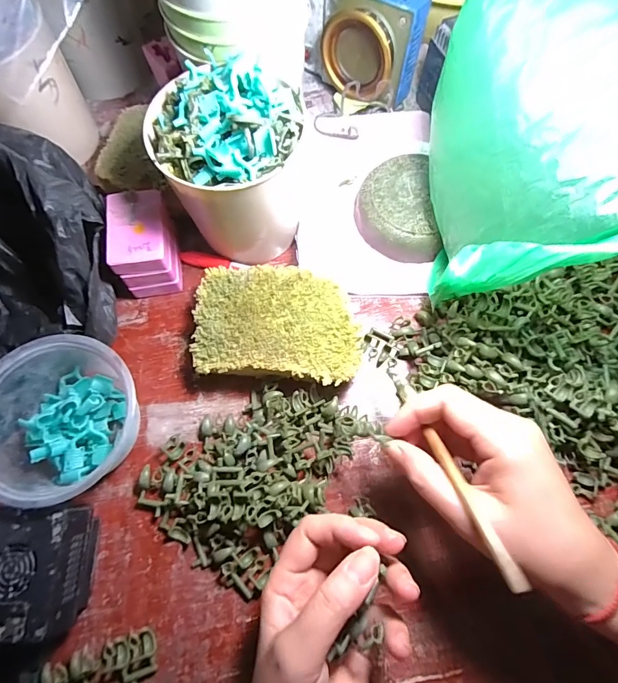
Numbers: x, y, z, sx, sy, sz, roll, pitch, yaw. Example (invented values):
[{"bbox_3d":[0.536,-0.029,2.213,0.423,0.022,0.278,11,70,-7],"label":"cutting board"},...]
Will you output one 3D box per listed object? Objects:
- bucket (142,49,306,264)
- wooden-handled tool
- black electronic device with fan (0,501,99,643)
[{"bbox_3d":[-0.055,-0.132,0.326,0.108,0.140,0.103,-1,70,2],"label":"bucket"},{"bbox_3d":[0.079,0.067,0.241,0.013,0.006,0.152,-14,43,-3],"label":"wooden-handled tool"},{"bbox_3d":[-0.195,0.153,0.276,0.073,0.050,0.073,-2,70,1],"label":"black electronic device with fan"}]

